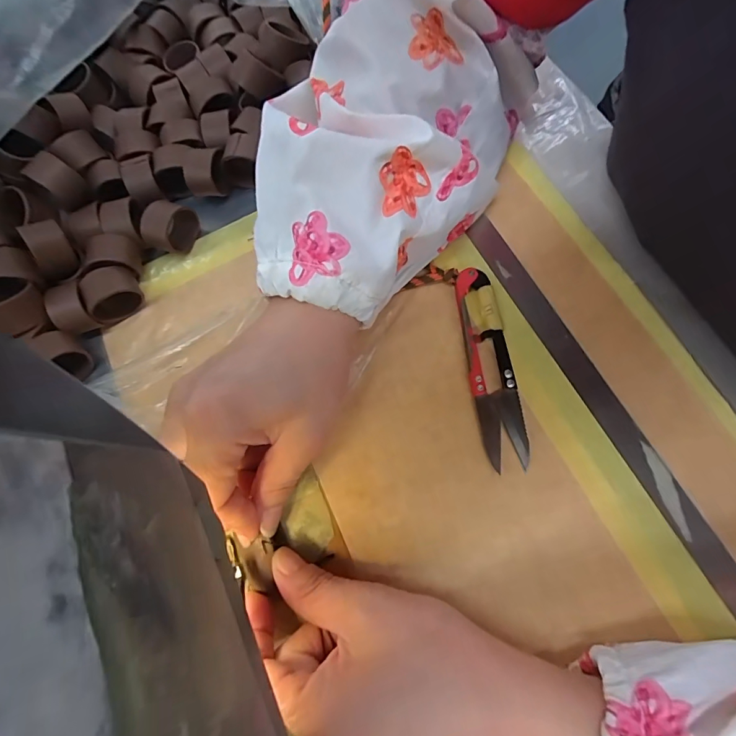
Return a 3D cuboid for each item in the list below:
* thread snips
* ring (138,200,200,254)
[{"bbox_3d":[0.063,-0.002,0.211,0.022,0.009,0.102,-10,72,4],"label":"thread snips"},{"bbox_3d":[-0.119,-0.084,0.246,0.021,0.024,0.028,28,78,14],"label":"ring"}]

